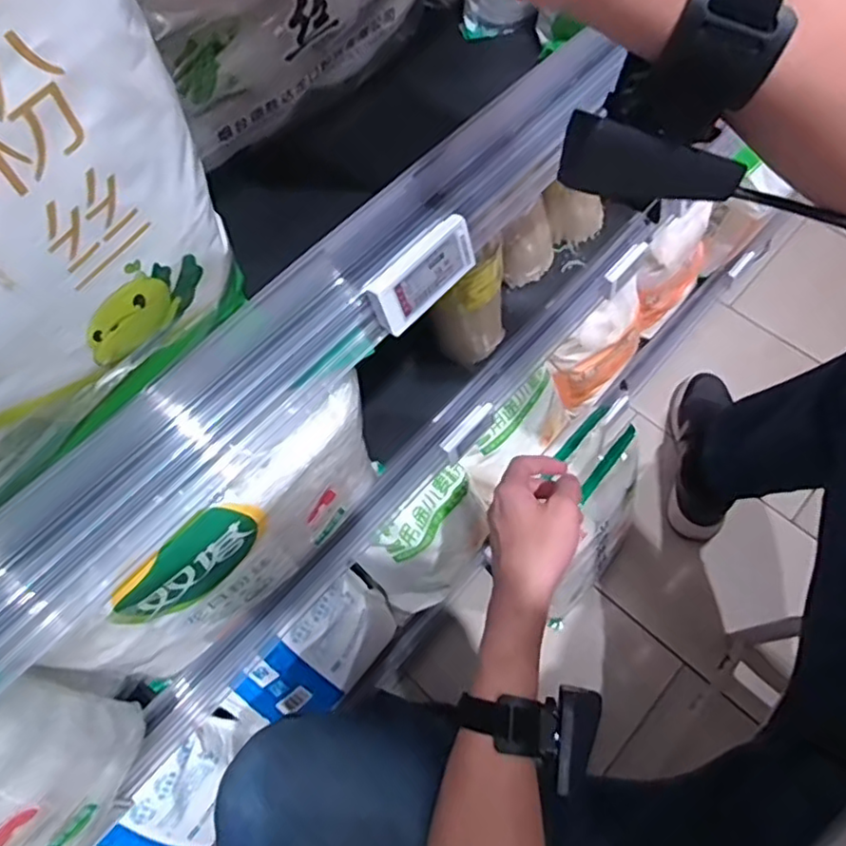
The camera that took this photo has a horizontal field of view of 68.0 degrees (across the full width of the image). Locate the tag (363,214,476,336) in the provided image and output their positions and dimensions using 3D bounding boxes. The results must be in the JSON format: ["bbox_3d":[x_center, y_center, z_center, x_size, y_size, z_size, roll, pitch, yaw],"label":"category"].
[{"bbox_3d":[-0.001,-0.084,0.356,0.071,0.036,0.015,-46,44,-16],"label":"tag"}]

